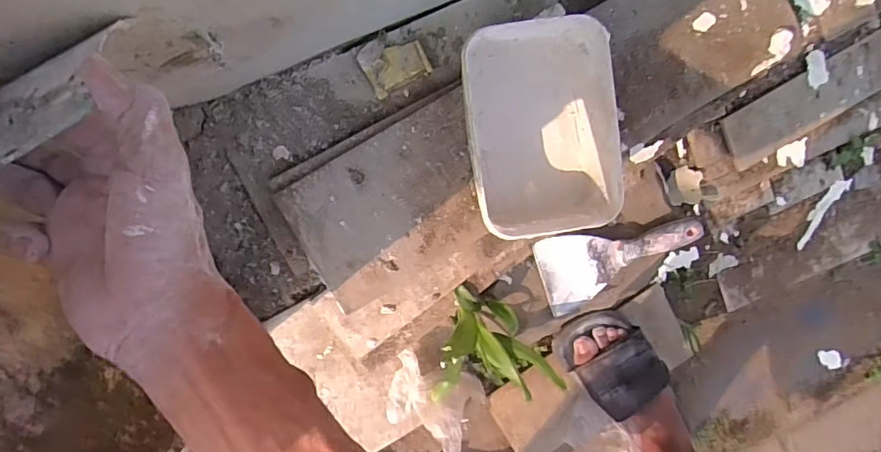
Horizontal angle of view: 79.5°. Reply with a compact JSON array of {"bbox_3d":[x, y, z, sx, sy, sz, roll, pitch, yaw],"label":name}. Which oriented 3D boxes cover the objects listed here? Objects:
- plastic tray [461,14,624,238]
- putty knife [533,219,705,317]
[{"bbox_3d":[0.096,-0.095,0.535,0.134,0.089,0.193,-13,97,-4],"label":"plastic tray"},{"bbox_3d":[0.219,0.042,0.641,0.197,0.020,0.092,-14,97,-4],"label":"putty knife"}]

